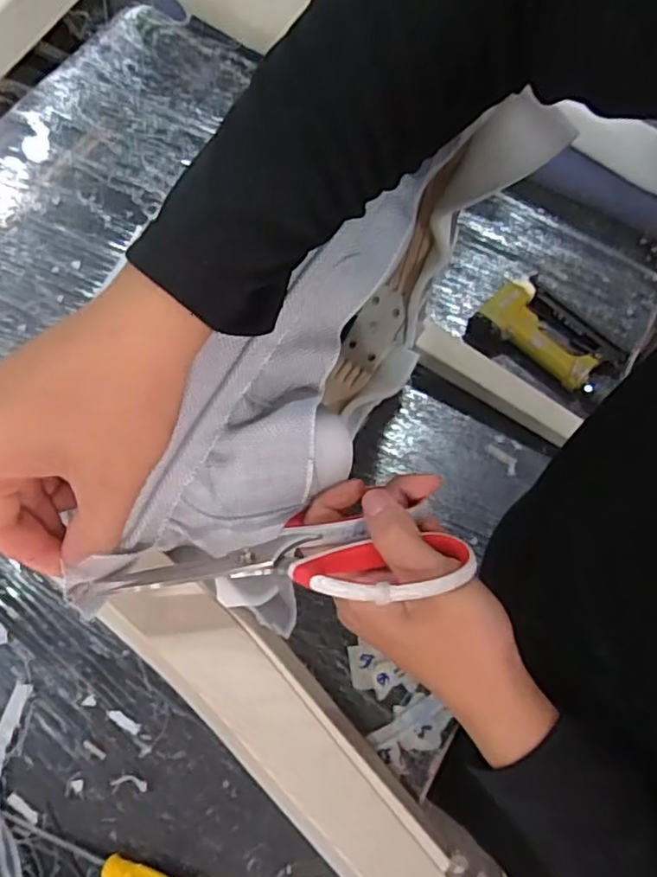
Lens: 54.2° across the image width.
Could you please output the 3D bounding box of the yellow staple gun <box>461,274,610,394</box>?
[{"bbox_3d":[0.309,-0.149,0.910,0.202,0.038,0.140,30,70,10],"label":"yellow staple gun"}]

